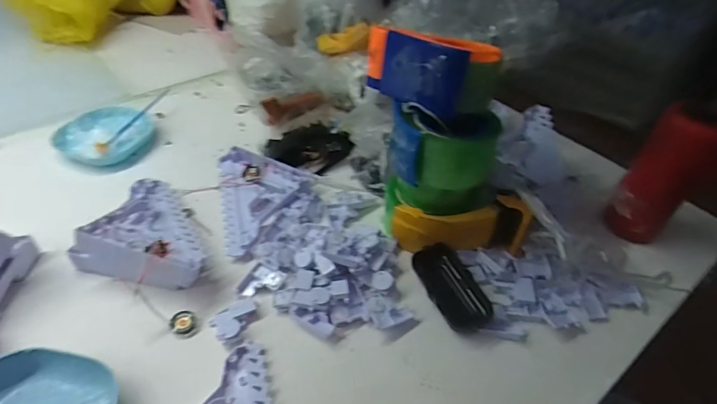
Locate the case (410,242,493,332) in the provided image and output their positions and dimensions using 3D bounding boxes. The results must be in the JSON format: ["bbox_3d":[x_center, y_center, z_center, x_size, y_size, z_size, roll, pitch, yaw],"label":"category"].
[{"bbox_3d":[0.105,0.095,0.508,0.052,0.018,0.106,-12,45,-16],"label":"case"}]

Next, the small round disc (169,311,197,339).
[{"bbox_3d":[-0.186,0.129,0.471,0.026,0.007,0.028,2,43,-2],"label":"small round disc"}]

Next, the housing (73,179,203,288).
[{"bbox_3d":[-0.260,0.037,0.514,0.128,0.061,0.203,-23,49,-26],"label":"housing"}]

